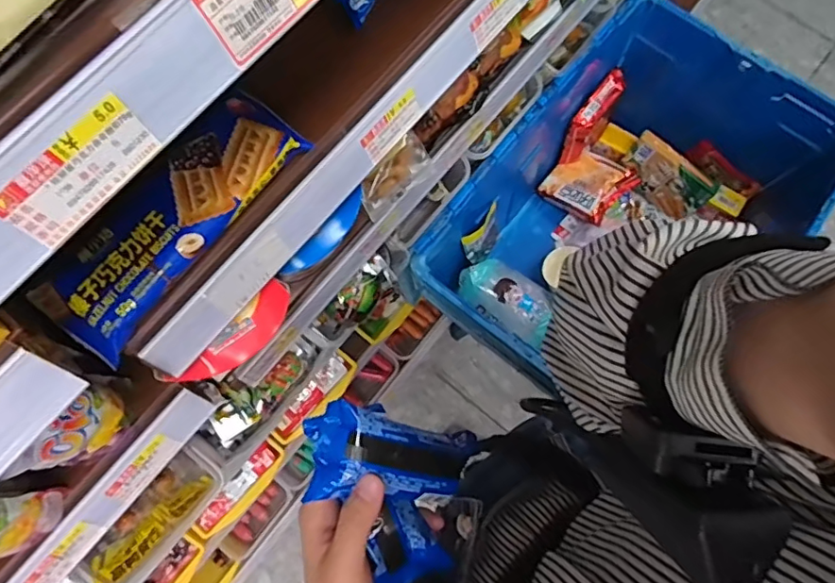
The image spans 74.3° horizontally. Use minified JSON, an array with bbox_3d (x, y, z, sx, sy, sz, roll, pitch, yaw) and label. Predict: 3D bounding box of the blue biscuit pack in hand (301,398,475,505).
[{"bbox_3d":[-0.010,0.102,0.339,0.113,0.027,0.052,17,72,-30],"label":"blue biscuit pack in hand"}]

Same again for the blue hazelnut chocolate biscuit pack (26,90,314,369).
[{"bbox_3d":[-0.167,-0.052,0.386,0.069,0.018,0.208,39,77,9],"label":"blue hazelnut chocolate biscuit pack"}]

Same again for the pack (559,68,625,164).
[{"bbox_3d":[0.311,-0.310,0.980,0.040,0.109,0.127,36,77,9],"label":"pack"}]

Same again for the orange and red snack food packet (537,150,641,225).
[{"bbox_3d":[0.309,-0.203,1.017,0.146,0.041,0.126,39,85,28],"label":"orange and red snack food packet"}]

